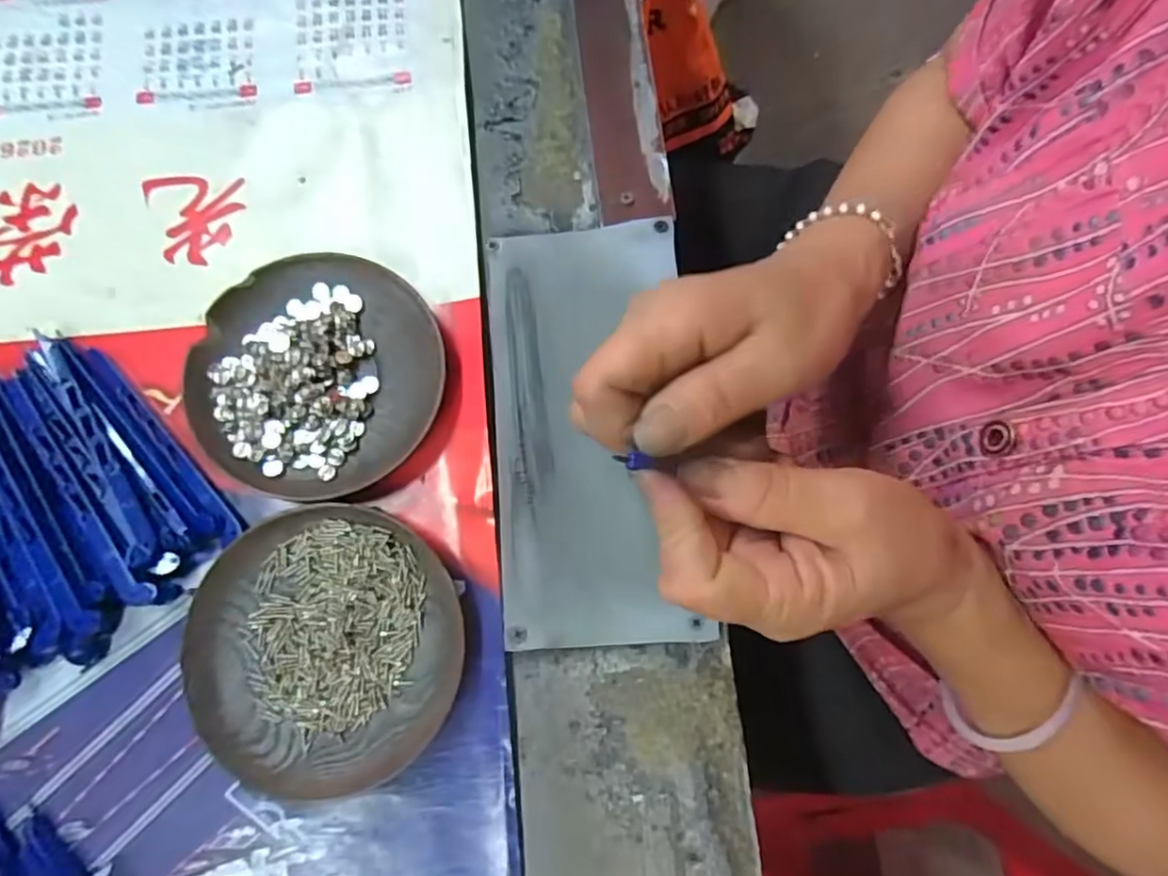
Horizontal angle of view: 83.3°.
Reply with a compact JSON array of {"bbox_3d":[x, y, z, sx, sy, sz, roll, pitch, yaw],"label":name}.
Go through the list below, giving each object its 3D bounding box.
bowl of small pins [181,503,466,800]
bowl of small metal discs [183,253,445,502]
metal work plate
[{"bbox_3d":[-0.111,0.089,0.285,0.113,0.013,0.111,0,78,-1],"label":"bowl of small pins"},{"bbox_3d":[-0.124,-0.029,0.307,0.109,0.016,0.112,0,78,-1],"label":"bowl of small metal discs"},{"bbox_3d":[0.004,-0.007,0.306,0.089,0.009,0.197,-4,79,-1],"label":"metal work plate"}]

